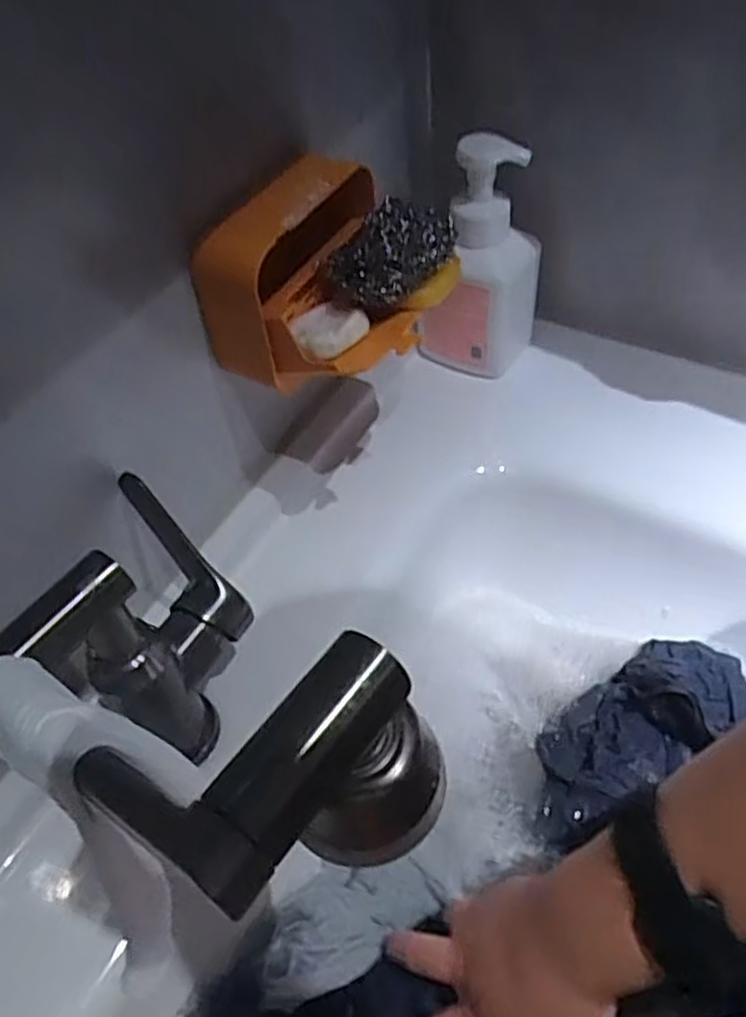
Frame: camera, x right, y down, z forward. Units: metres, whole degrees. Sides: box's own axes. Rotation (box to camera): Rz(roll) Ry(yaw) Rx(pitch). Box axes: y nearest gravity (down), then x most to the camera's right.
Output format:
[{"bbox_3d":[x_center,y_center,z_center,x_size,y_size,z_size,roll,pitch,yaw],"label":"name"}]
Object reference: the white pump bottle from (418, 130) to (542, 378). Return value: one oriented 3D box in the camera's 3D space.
[{"bbox_3d":[0.083,-0.184,0.587,0.093,0.178,0.053,2,50,6],"label":"white pump bottle"}]

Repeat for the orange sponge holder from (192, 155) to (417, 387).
[{"bbox_3d":[-0.022,-0.135,0.450,0.118,0.092,0.110,23,55,22],"label":"orange sponge holder"}]

